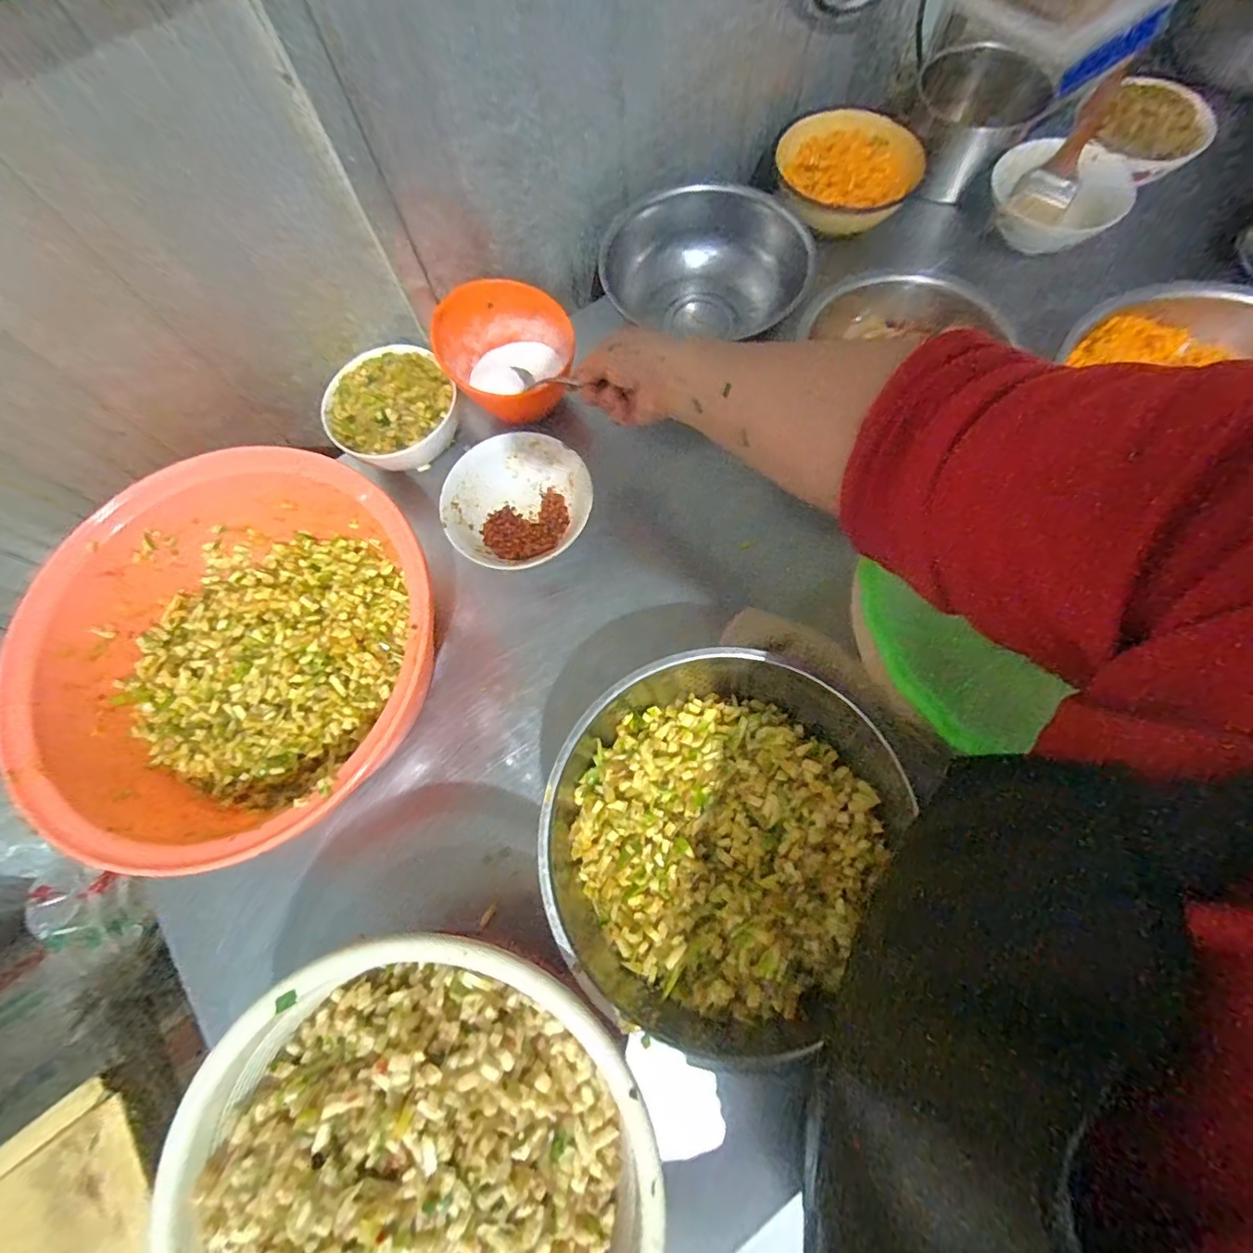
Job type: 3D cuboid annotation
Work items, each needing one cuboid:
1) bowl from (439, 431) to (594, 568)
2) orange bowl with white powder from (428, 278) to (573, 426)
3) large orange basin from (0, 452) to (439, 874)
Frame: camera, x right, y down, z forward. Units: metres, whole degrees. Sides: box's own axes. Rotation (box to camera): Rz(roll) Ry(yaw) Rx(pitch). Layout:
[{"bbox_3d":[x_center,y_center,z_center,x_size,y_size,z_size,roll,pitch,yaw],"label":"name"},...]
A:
[{"bbox_3d":[-0.104,-0.117,0.548,0.145,0.050,0.134,-22,70,-5],"label":"bowl"},{"bbox_3d":[-0.123,-0.277,0.562,0.127,0.069,0.123,-1,69,3],"label":"orange bowl with white powder"},{"bbox_3d":[-0.316,0.028,0.481,0.323,0.129,0.310,-1,69,3],"label":"large orange basin"}]

